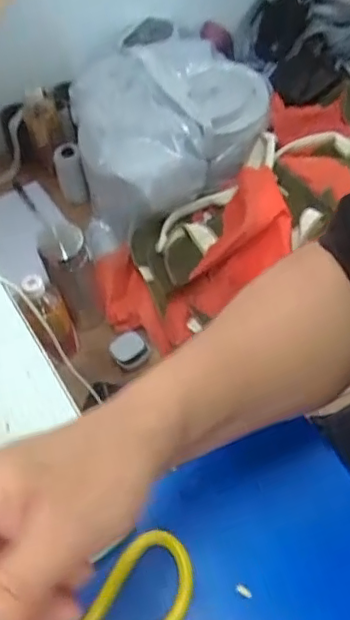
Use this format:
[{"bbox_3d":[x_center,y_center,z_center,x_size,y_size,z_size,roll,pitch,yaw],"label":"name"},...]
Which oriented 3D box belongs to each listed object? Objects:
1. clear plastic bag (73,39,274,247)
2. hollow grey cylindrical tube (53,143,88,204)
[{"bbox_3d":[-0.034,-0.370,1.139,0.381,0.158,0.337,-27,57,-16],"label":"clear plastic bag"},{"bbox_3d":[-0.214,-0.283,1.192,0.053,0.134,0.050,-1,54,2],"label":"hollow grey cylindrical tube"}]

